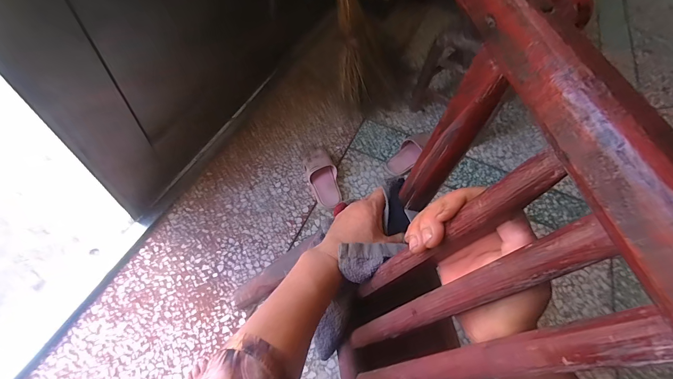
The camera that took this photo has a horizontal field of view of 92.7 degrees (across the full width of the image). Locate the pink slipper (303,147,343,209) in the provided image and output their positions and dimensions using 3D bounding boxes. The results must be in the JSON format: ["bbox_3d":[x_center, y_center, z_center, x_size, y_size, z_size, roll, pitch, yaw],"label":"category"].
[{"bbox_3d":[-0.037,-0.041,0.947,0.087,0.068,0.195,-15,74,-13],"label":"pink slipper"}]

